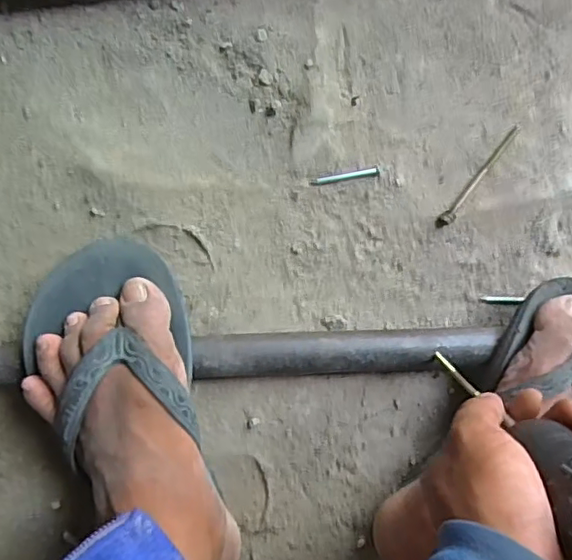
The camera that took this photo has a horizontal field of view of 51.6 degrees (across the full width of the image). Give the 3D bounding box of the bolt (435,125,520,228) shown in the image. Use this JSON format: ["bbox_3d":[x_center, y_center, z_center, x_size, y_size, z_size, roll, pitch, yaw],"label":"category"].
[{"bbox_3d":[0.147,-0.078,0.446,0.009,0.010,0.097,40,89,-9],"label":"bolt"}]

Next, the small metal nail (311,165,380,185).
[{"bbox_3d":[0.045,-0.076,0.434,0.051,0.004,0.007,-12,97,-6],"label":"small metal nail"}]

